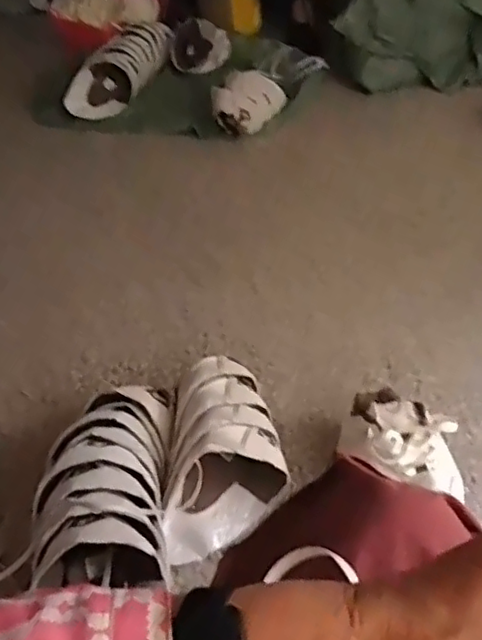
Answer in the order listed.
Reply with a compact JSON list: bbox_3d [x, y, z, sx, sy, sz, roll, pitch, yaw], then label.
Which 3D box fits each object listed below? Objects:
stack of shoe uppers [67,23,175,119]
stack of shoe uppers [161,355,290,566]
[{"bbox_3d":[-0.328,-0.718,1.719,0.151,0.111,0.430,12,49,17],"label":"stack of shoe uppers"},{"bbox_3d":[-0.019,0.180,0.867,0.150,0.129,0.234,2,47,8],"label":"stack of shoe uppers"}]

